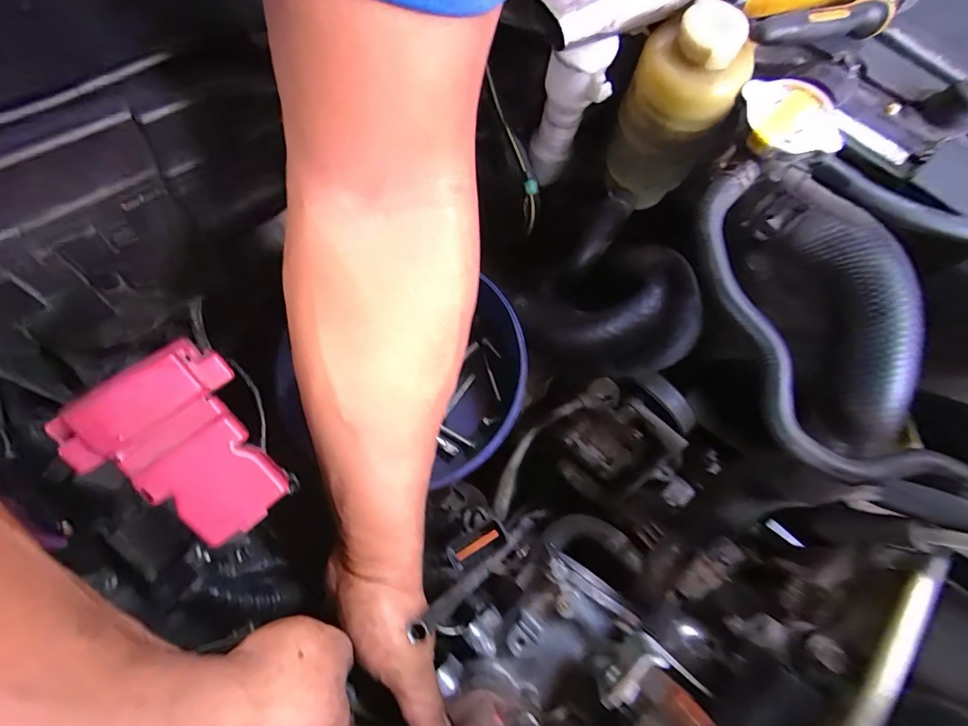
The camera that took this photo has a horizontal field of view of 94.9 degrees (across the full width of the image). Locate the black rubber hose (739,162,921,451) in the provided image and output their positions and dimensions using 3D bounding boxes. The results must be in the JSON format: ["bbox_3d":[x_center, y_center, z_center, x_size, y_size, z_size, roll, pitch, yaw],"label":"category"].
[{"bbox_3d":[0.213,-0.033,0.260,0.063,0.041,0.164,-17,91,-4],"label":"black rubber hose"}]

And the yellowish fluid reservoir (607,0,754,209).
[{"bbox_3d":[0.139,-0.188,0.332,0.072,0.124,0.065,25,77,7],"label":"yellowish fluid reservoir"}]

